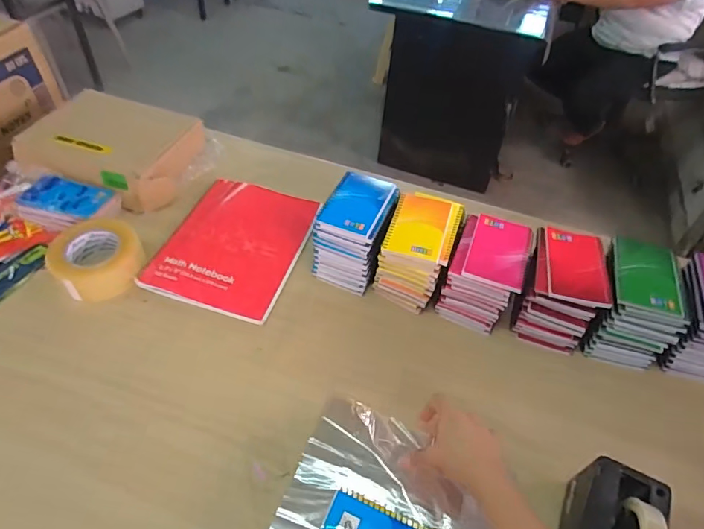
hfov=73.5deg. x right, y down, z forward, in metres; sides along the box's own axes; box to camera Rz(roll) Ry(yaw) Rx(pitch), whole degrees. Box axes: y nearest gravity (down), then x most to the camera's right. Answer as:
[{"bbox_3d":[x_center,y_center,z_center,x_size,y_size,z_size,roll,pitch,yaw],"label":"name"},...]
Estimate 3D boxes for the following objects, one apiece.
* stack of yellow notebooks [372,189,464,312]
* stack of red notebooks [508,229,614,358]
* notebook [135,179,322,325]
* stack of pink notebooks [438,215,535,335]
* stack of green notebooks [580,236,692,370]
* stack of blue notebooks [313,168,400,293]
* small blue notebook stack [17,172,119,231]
[{"bbox_3d":[0.102,-0.023,0.733,0.095,0.121,0.134,17,49,11],"label":"stack of yellow notebooks"},{"bbox_3d":[0.308,0.034,0.708,0.099,0.126,0.141,15,49,9],"label":"stack of red notebooks"},{"bbox_3d":[-0.194,-0.038,0.791,0.215,0.014,0.265,15,50,8],"label":"notebook"},{"bbox_3d":[0.200,0.012,0.714,0.097,0.116,0.131,20,50,14],"label":"stack of pink notebooks"},{"bbox_3d":[0.406,0.056,0.689,0.104,0.123,0.137,14,49,8],"label":"stack of green notebooks"},{"bbox_3d":[0.010,-0.056,0.751,0.098,0.118,0.143,16,49,10],"label":"stack of blue notebooks"},{"bbox_3d":[-0.487,-0.106,0.807,0.141,0.028,0.102,16,49,10],"label":"small blue notebook stack"}]

